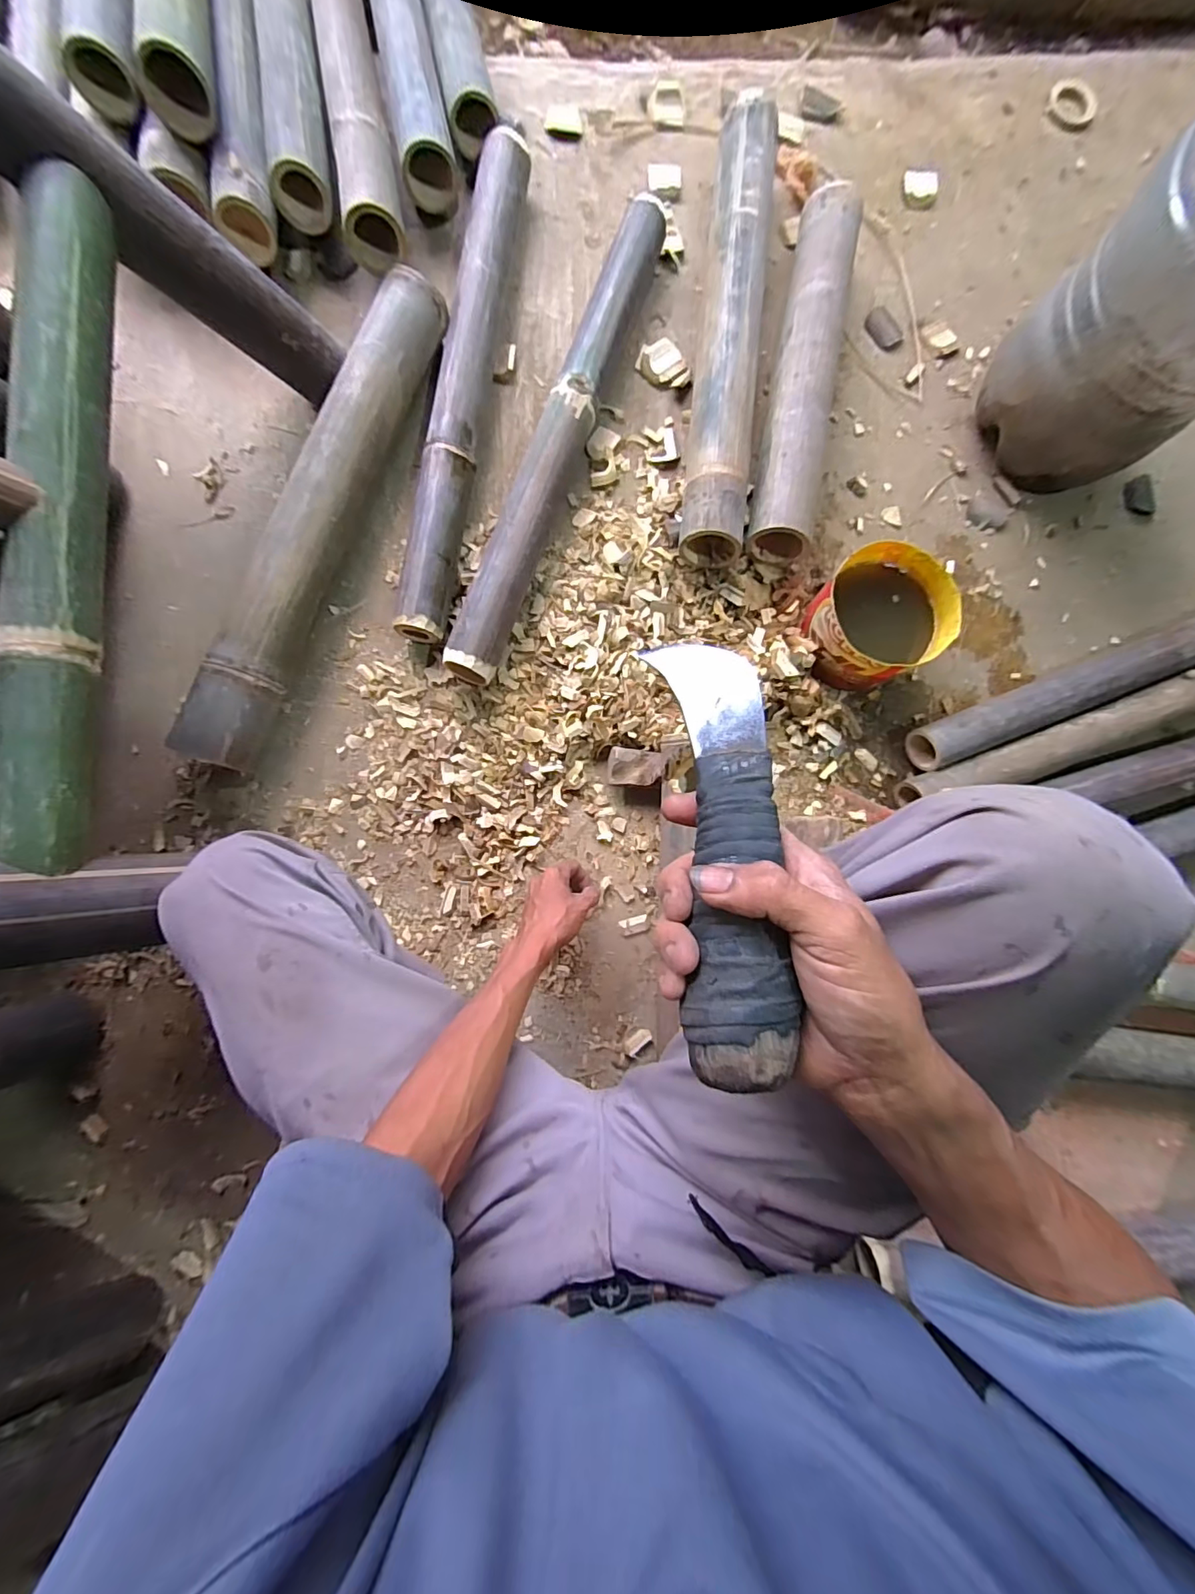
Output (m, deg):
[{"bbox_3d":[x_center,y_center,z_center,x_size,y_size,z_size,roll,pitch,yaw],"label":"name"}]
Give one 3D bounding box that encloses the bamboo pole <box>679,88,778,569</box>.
[{"bbox_3d":[0.167,-0.597,0.680,0.075,0.085,0.591,6,86,-5],"label":"bamboo pole"}]

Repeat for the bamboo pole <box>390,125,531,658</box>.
[{"bbox_3d":[-0.167,-0.509,0.658,0.062,0.065,0.649,10,85,-4],"label":"bamboo pole"}]

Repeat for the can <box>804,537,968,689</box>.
[{"bbox_3d":[0.348,-0.218,0.661,0.153,0.098,0.153,0,87,-5],"label":"can"}]

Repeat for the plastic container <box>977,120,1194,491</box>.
[{"bbox_3d":[0.662,-0.566,0.632,0.243,0.275,0.221,-42,90,-6],"label":"plastic container"}]

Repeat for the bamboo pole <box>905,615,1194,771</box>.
[{"bbox_3d":[0.733,-0.181,0.715,0.688,0.071,0.060,-22,89,-6],"label":"bamboo pole"}]

